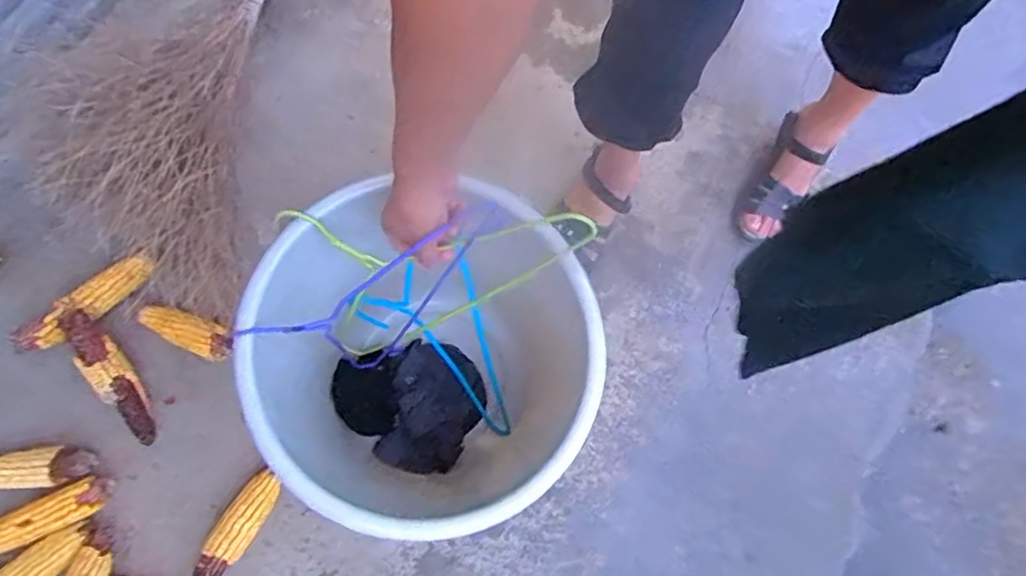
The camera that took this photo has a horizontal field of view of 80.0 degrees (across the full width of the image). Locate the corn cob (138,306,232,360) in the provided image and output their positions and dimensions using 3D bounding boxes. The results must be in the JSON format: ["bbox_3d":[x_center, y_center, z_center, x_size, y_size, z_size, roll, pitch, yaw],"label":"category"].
[{"bbox_3d":[-0.437,0.058,0.820,0.121,0.038,0.046,26,73,-10],"label":"corn cob"}]

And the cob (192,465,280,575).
[{"bbox_3d":[-0.348,0.305,0.771,0.041,0.041,0.153,28,75,4],"label":"cob"}]

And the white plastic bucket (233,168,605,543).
[{"bbox_3d":[-0.088,0.111,0.715,0.332,0.343,0.308,1,75,-4],"label":"white plastic bucket"}]

